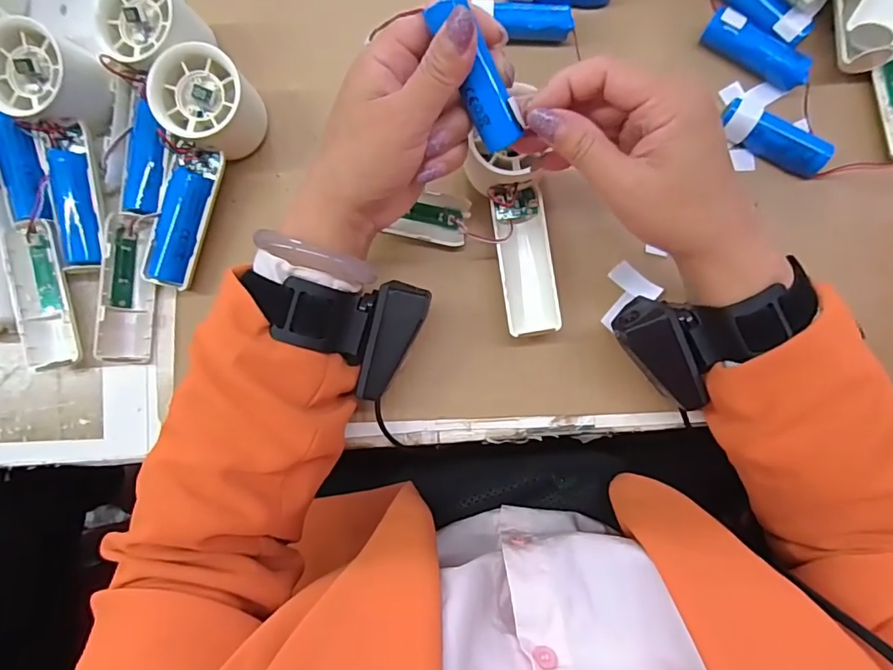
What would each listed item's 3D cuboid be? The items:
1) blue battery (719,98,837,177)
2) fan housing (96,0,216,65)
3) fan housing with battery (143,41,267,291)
[{"bbox_3d":[0.220,-0.133,0.347,0.073,0.022,0.021,26,83,3],"label":"blue battery"},{"bbox_3d":[-0.192,-0.199,0.345,0.058,0.059,0.051,-24,83,-3],"label":"fan housing"},{"bbox_3d":[-0.166,-0.105,0.337,0.055,0.056,0.149,16,83,2],"label":"fan housing with battery"}]

